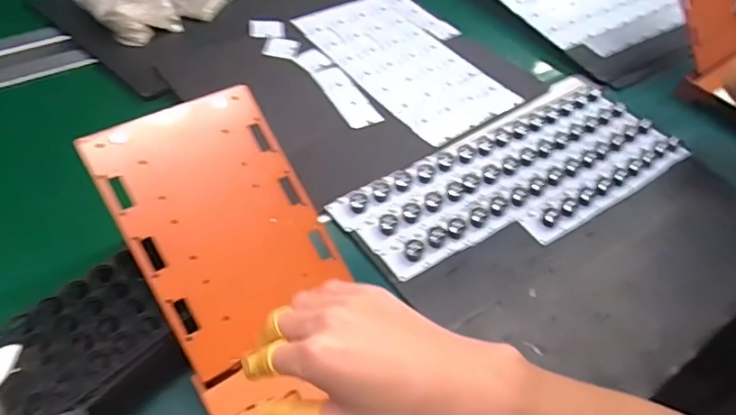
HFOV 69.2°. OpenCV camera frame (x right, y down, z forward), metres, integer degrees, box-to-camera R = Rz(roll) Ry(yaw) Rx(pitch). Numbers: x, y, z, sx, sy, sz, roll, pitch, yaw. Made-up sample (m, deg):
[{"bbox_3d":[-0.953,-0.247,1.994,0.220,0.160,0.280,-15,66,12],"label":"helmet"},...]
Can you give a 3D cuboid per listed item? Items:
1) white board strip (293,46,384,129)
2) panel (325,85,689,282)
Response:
[{"bbox_3d":[-0.044,-0.181,0.796,0.053,0.008,0.191,-26,58,-19],"label":"white board strip"},{"bbox_3d":[0.194,-0.041,0.681,0.463,0.014,0.179,-24,56,-24],"label":"panel"}]

